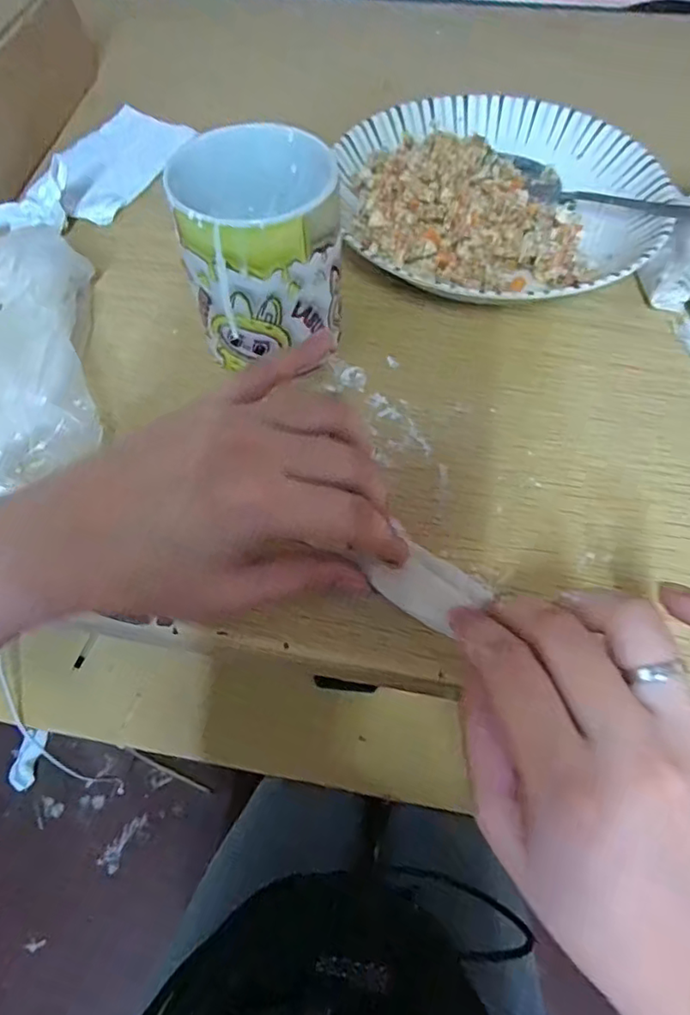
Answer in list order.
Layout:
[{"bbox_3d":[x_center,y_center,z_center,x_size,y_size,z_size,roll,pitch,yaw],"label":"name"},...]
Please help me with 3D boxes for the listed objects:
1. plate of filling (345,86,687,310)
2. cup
[{"bbox_3d":[0.099,-0.198,0.371,0.196,0.048,0.211,0,59,0],"label":"plate of filling"},{"bbox_3d":[-0.041,-0.126,0.300,0.074,0.099,0.075,0,59,0],"label":"cup"}]

